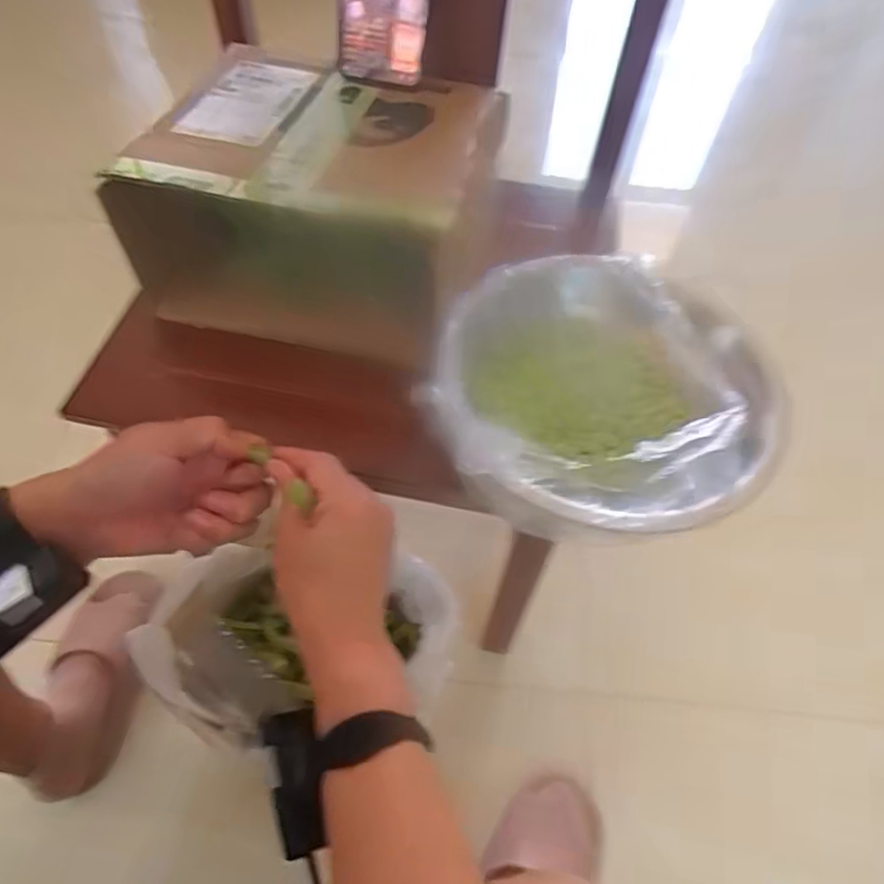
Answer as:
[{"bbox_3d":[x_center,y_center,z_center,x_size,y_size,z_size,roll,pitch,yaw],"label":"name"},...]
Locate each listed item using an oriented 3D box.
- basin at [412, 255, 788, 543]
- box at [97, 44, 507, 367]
[{"bbox_3d":[0.116,-0.043,0.477,0.244,0.063,0.260,2,57,-3],"label":"basin"},{"bbox_3d":[-0.107,-0.217,0.554,0.281,0.129,0.250,16,58,6],"label":"box"}]

